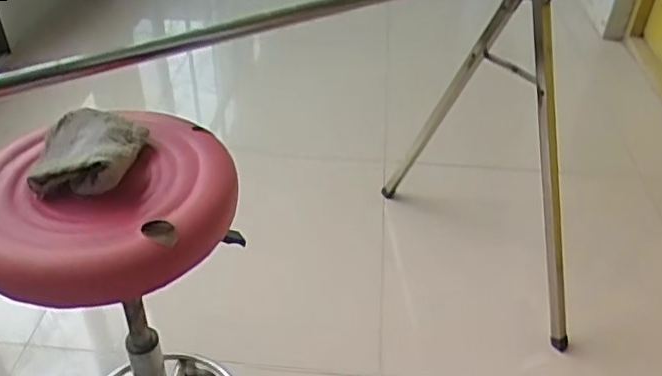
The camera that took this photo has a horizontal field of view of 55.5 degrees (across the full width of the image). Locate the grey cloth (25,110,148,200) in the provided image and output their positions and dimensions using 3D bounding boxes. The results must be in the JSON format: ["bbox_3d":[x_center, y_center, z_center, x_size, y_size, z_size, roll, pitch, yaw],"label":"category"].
[{"bbox_3d":[-0.284,-0.050,0.730,0.112,0.045,0.123,4,39,2],"label":"grey cloth"}]

